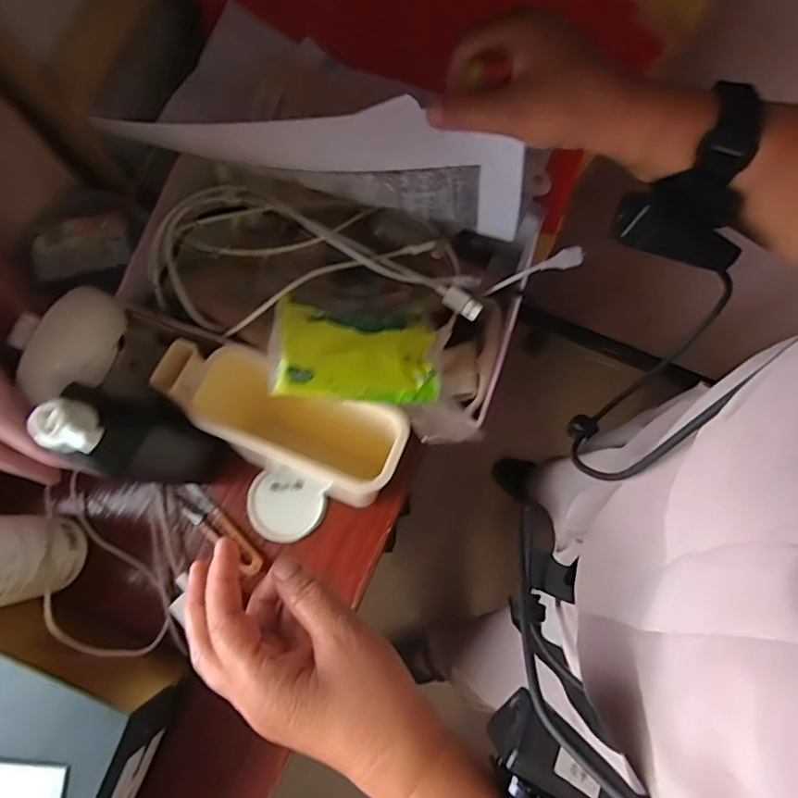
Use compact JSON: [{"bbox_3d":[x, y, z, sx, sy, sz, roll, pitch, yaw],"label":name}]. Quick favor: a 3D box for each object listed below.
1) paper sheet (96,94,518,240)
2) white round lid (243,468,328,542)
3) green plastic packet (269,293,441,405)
[{"bbox_3d":[-0.045,-0.163,0.364,0.269,0.071,0.036,8,80,-5],"label":"paper sheet"},{"bbox_3d":[-0.104,0.096,0.497,0.068,0.007,0.065,0,80,0],"label":"white round lid"},{"bbox_3d":[-0.025,-0.031,0.359,0.108,0.014,0.064,3,71,-21],"label":"green plastic packet"}]

